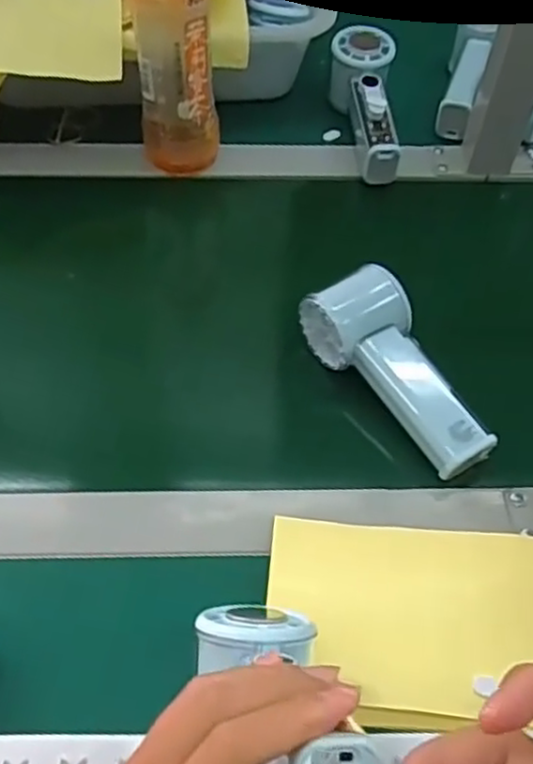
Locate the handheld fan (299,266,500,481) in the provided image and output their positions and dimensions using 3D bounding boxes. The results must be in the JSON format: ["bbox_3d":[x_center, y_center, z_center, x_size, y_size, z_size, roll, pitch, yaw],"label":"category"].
[{"bbox_3d":[0.083,-0.003,0.455,0.063,0.057,0.145,-20,57,-14],"label":"handheld fan"}]

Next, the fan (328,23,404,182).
[{"bbox_3d":[0.092,-0.245,0.620,0.054,0.057,0.157,-5,70,-4],"label":"fan"}]

